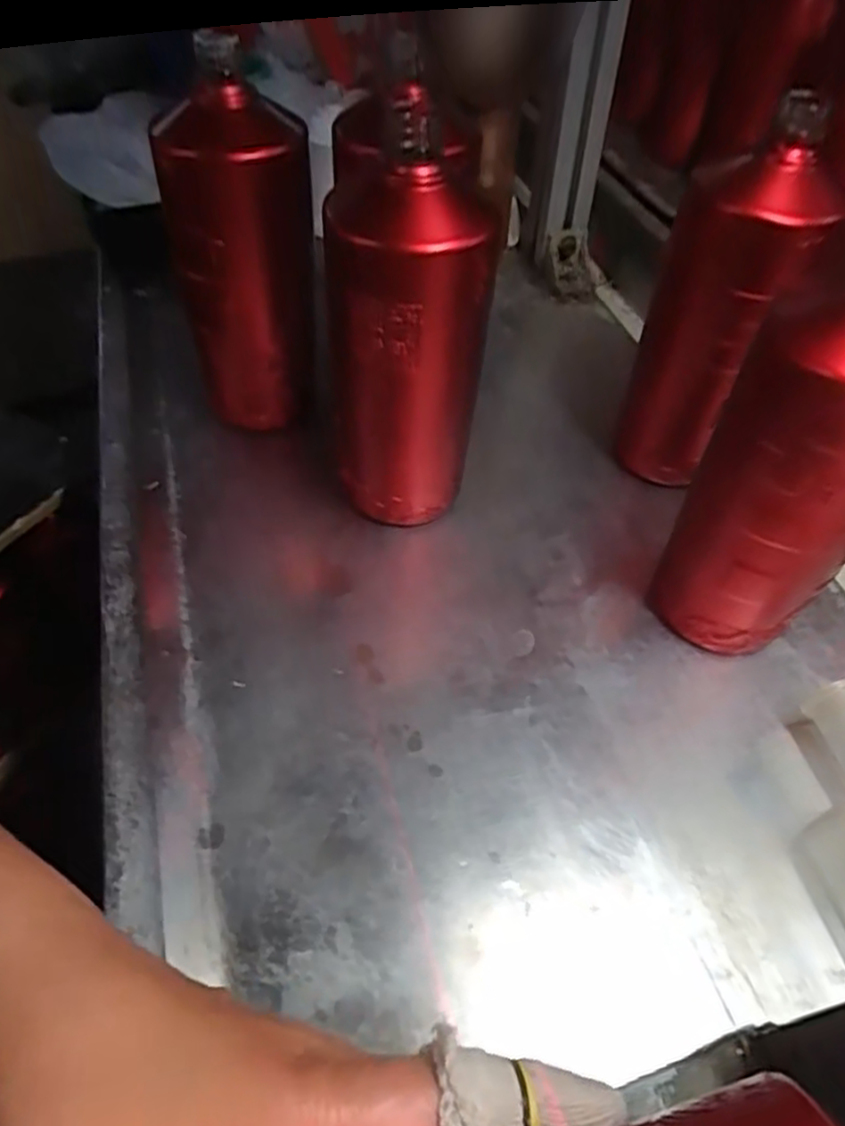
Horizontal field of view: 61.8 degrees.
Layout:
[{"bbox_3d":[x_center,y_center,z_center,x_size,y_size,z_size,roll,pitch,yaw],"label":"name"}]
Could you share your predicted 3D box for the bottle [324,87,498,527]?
[{"bbox_3d":[-0.008,-0.116,0.372,0.077,0.223,0.074,-3,50,-7],"label":"bottle"}]

